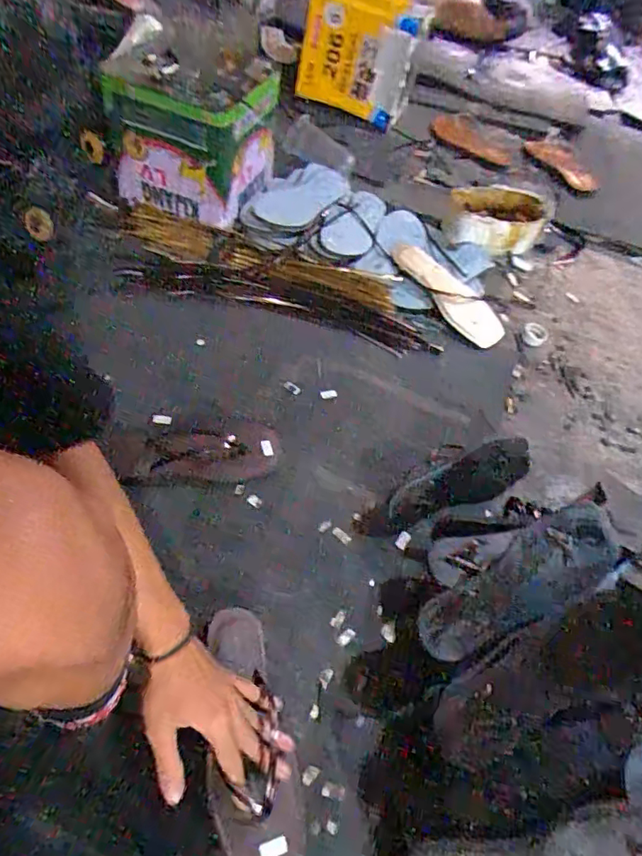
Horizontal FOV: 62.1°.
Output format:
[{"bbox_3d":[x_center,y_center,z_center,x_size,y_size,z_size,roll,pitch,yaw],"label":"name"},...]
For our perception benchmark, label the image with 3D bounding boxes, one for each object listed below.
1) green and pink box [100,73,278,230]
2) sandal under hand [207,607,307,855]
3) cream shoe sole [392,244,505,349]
[{"bbox_3d":[-0.229,-0.531,0.991,0.245,0.191,0.207,16,52,5],"label":"green and pink box"},{"bbox_3d":[-0.071,0.296,0.535,0.081,0.057,0.244,-6,50,-10],"label":"sandal under hand"},{"bbox_3d":[0.242,-0.257,1.006,0.256,0.022,0.091,46,61,8],"label":"cream shoe sole"}]

